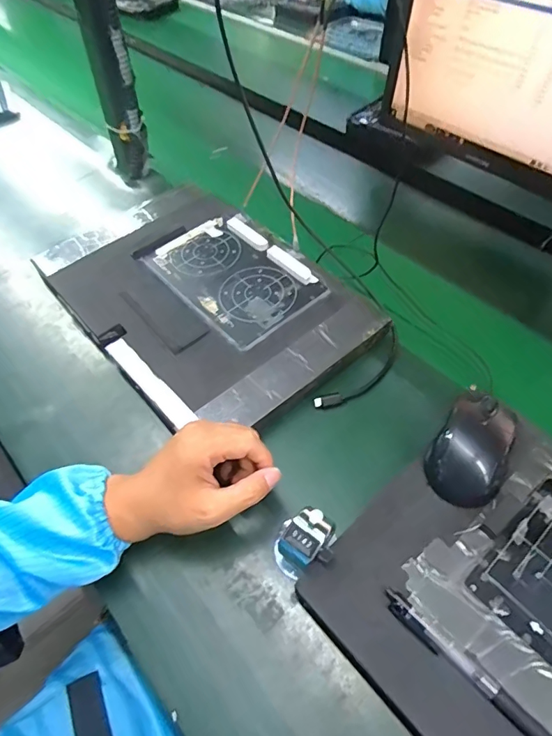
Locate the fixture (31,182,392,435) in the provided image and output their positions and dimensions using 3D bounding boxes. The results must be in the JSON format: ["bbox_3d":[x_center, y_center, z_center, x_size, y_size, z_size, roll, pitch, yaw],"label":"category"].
[{"bbox_3d":[-0.094,-0.091,0.560,0.259,0.042,0.379,-35,60,-23],"label":"fixture"}]

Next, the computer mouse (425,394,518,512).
[{"bbox_3d":[0.174,0.067,0.400,0.059,0.036,0.100,26,57,19],"label":"computer mouse"}]

